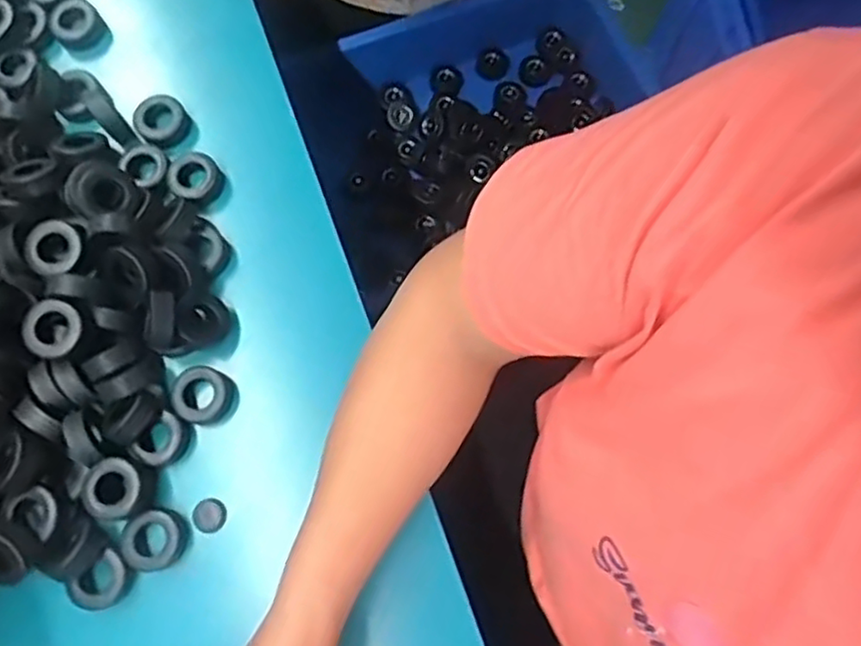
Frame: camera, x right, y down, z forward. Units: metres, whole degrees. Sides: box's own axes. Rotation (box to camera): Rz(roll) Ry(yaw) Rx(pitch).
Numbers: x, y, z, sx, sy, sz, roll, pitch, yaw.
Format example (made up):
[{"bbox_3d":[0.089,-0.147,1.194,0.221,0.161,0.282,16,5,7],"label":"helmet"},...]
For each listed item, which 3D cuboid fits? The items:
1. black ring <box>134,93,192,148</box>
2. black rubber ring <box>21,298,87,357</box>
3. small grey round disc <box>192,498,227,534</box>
[{"bbox_3d":[-0.195,-0.148,0.488,0.034,0.011,0.036,0,73,0],"label":"black ring"},{"bbox_3d":[-0.232,0.003,0.415,0.034,0.010,0.034,17,83,-8],"label":"black rubber ring"},{"bbox_3d":[-0.140,0.122,0.426,0.021,0.004,0.020,0,73,0],"label":"small grey round disc"}]

